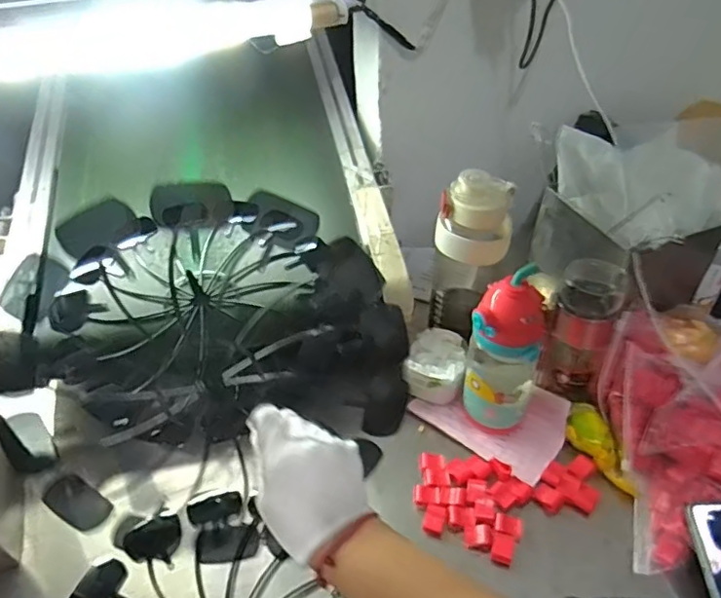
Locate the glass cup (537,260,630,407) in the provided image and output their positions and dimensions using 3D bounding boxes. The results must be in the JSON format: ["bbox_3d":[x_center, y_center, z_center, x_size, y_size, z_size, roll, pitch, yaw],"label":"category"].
[{"bbox_3d":[0.245,0.038,0.641,0.063,0.157,0.075,12,45,15],"label":"glass cup"}]

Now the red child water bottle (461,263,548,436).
[{"bbox_3d":[0.159,0.054,0.633,0.081,0.193,0.086,10,45,13],"label":"red child water bottle"}]

